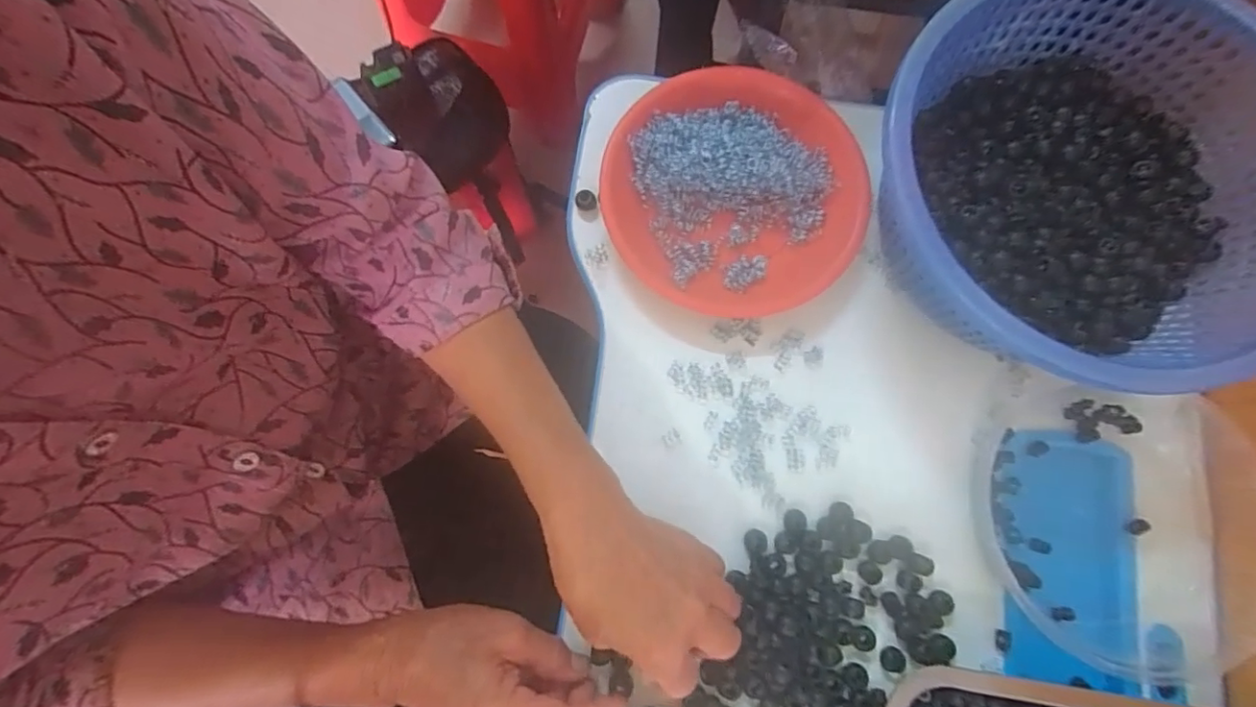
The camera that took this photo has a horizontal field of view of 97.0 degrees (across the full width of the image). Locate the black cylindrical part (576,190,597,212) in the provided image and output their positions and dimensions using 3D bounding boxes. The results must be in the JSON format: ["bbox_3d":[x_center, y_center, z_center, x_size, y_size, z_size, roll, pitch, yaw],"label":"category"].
[{"bbox_3d":[-0.032,-0.118,0.428,0.016,0.009,0.014,8,79,2],"label":"black cylindrical part"}]

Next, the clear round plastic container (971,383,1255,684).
[{"bbox_3d":[0.326,0.117,0.364,0.172,0.043,0.178,1,79,0],"label":"clear round plastic container"}]

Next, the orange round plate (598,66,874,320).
[{"bbox_3d":[0.080,-0.122,0.415,0.187,0.033,0.186,0,79,0],"label":"orange round plate"}]

